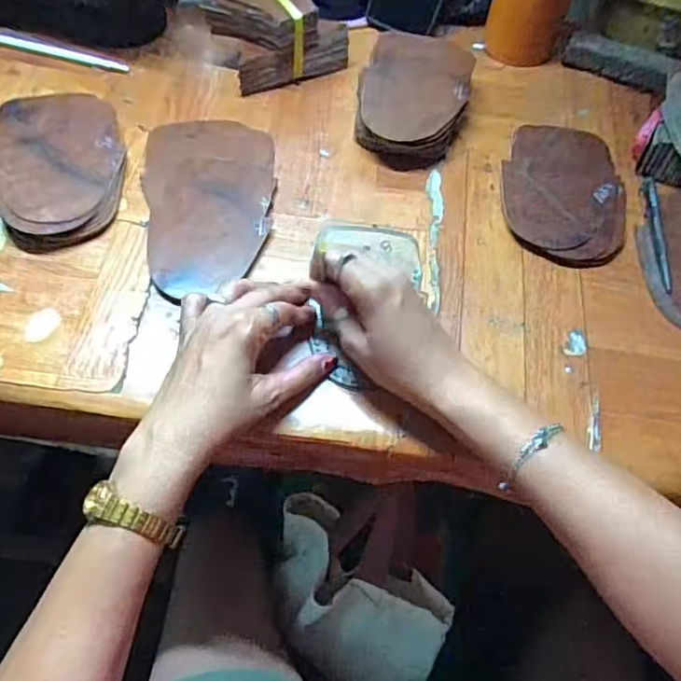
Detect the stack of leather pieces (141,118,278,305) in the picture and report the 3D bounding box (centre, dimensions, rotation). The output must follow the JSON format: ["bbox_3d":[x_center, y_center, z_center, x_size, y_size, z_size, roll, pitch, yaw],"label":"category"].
[{"bbox_3d":[-0.110,-0.121,0.500,0.108,0.011,0.197,-3,58,-7],"label":"stack of leather pieces"}]

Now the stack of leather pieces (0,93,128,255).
[{"bbox_3d":[-0.236,-0.146,0.496,0.100,0.024,0.160,-10,59,-11],"label":"stack of leather pieces"}]

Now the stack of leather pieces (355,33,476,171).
[{"bbox_3d":[0.071,-0.234,0.573,0.101,0.039,0.153,12,57,3],"label":"stack of leather pieces"}]

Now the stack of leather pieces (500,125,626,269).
[{"bbox_3d":[0.202,-0.135,0.533,0.109,0.012,0.163,14,57,5],"label":"stack of leather pieces"}]

